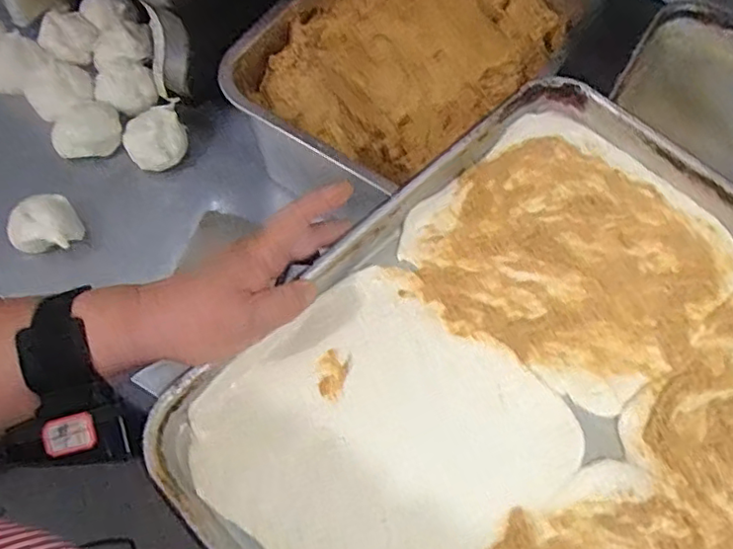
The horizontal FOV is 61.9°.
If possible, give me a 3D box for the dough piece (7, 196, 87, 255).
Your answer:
[{"bbox_3d":[-0.331,-0.050,0.630,0.064,0.034,0.068,1,65,-2],"label":"dough piece"}]

